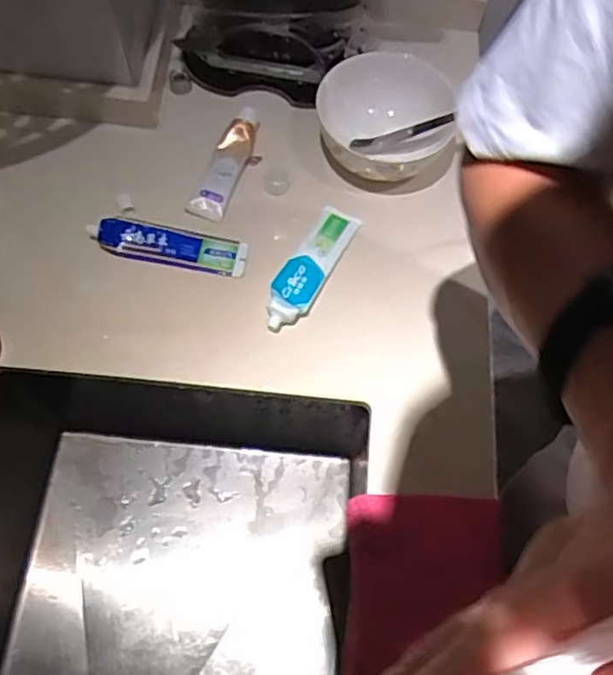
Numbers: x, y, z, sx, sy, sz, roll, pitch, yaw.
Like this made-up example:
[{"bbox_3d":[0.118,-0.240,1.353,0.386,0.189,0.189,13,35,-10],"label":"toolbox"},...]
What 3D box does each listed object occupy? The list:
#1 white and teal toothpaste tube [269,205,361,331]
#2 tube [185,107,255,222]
[{"bbox_3d":[0.005,-0.076,0.660,0.044,0.026,0.160,27,67,10],"label":"white and teal toothpaste tube"},{"bbox_3d":[-0.086,-0.200,0.711,0.039,0.019,0.148,21,66,7],"label":"tube"}]

